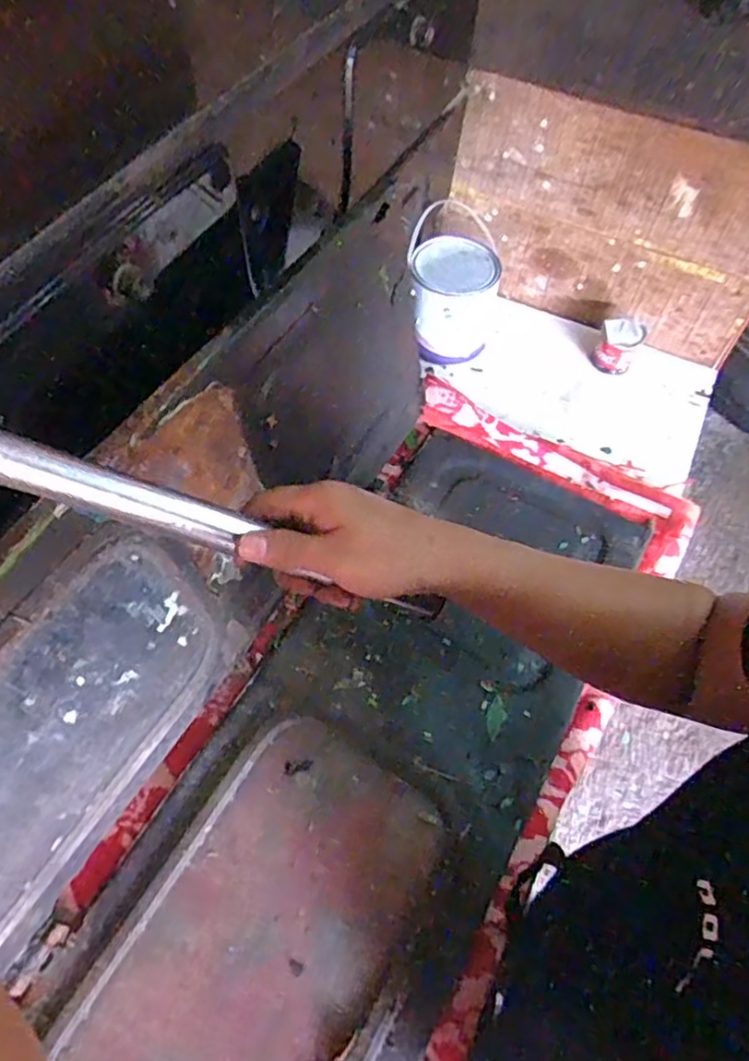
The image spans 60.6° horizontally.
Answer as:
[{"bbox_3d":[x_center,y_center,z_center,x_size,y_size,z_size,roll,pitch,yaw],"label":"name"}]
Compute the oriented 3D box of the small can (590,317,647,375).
[{"bbox_3d":[0.420,-0.317,1.112,0.072,0.090,0.060,22,60,14],"label":"small can"}]

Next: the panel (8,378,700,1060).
[{"bbox_3d":[0.038,0.231,0.775,0.421,0.064,1.007,27,61,16],"label":"panel"}]

